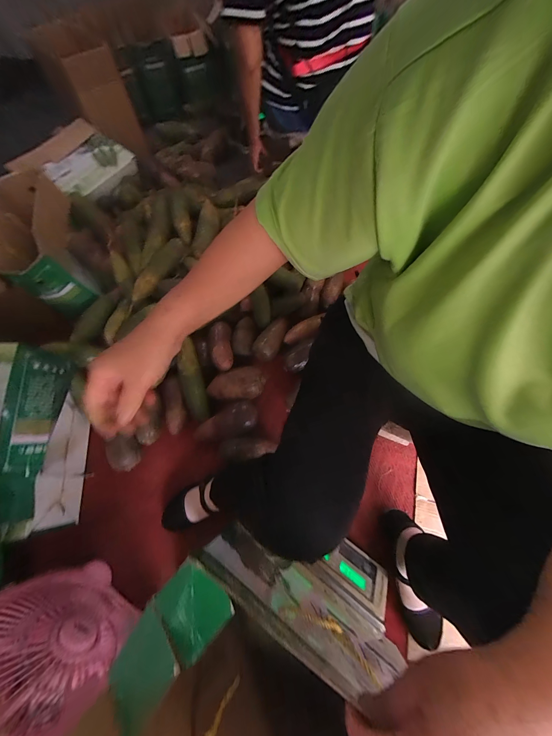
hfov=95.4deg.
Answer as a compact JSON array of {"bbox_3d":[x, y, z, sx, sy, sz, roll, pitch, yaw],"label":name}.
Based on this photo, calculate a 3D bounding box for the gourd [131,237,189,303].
[{"bbox_3d":[-0.332,-0.275,0.704,0.048,0.043,0.212,41,90,16],"label":"gourd"}]

